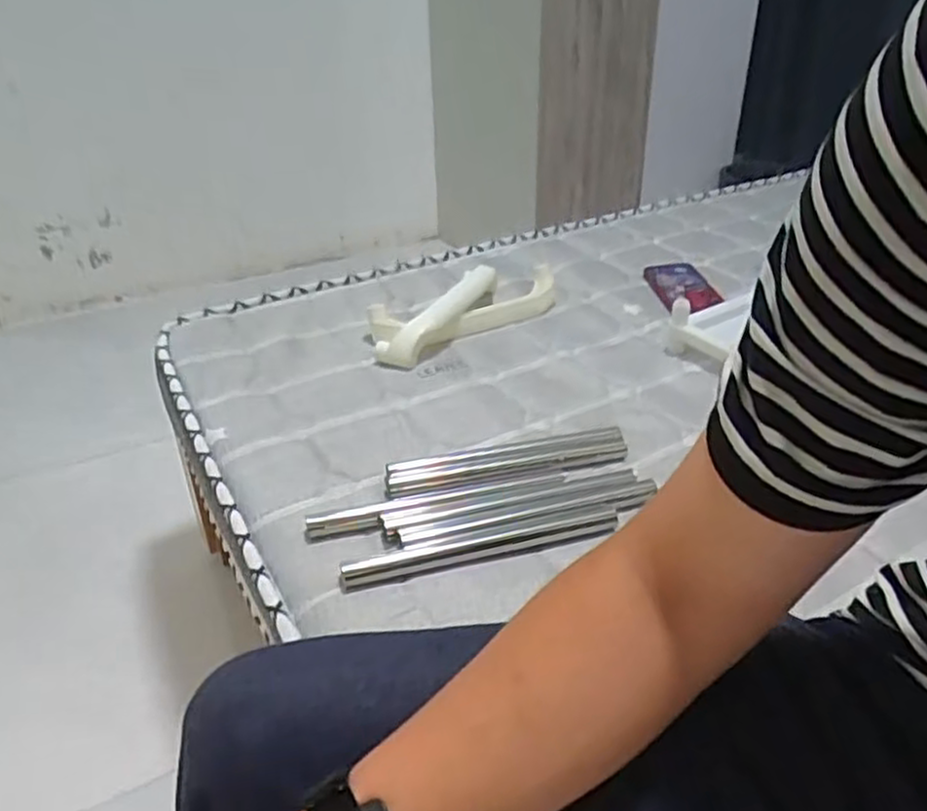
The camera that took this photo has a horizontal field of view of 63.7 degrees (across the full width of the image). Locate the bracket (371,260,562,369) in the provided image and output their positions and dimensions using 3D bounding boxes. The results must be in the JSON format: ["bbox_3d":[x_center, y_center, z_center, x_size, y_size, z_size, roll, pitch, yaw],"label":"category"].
[{"bbox_3d":[0.003,-0.142,1.045,0.331,0.062,0.108,-27,40,-36],"label":"bracket"}]

